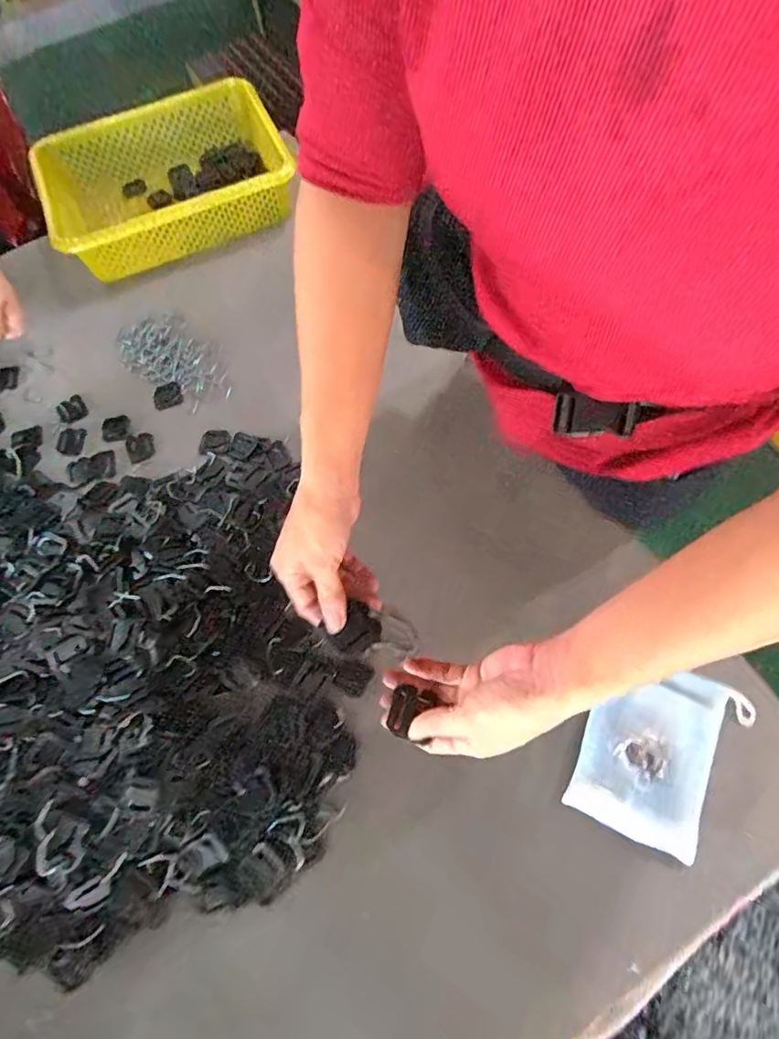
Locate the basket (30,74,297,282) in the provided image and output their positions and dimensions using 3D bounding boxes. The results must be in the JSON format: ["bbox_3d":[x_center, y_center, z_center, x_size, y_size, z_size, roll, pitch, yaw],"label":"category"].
[{"bbox_3d":[-0.338,-0.530,0.809,0.375,0.103,0.284,-24,70,-6],"label":"basket"}]

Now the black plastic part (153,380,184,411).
[{"bbox_3d":[-0.302,-0.168,0.701,0.038,0.006,0.045,-22,69,-5],"label":"black plastic part"}]

